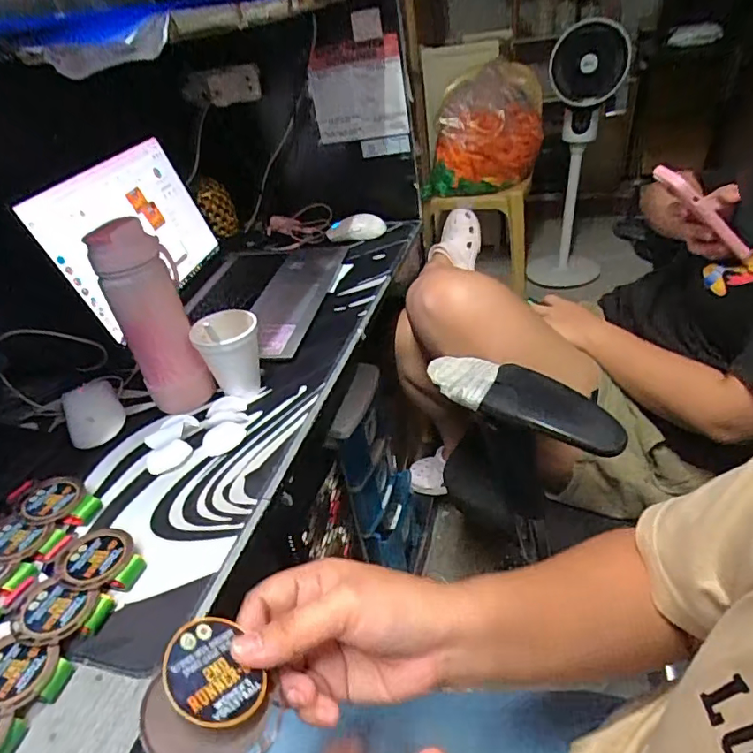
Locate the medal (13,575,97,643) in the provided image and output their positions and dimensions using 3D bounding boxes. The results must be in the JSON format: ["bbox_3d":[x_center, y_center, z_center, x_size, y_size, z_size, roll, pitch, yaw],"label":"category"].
[{"bbox_3d":[-0.259,0.188,0.420,0.063,0.004,0.049,5,38,14],"label":"medal"}]

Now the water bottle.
[{"bbox_3d":[-0.251,-0.067,0.605,0.080,0.216,0.059,-29,40,-24],"label":"water bottle"}]

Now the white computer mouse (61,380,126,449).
[{"bbox_3d":[-0.348,0.040,0.644,0.063,0.028,0.107,-21,41,-21],"label":"white computer mouse"}]

